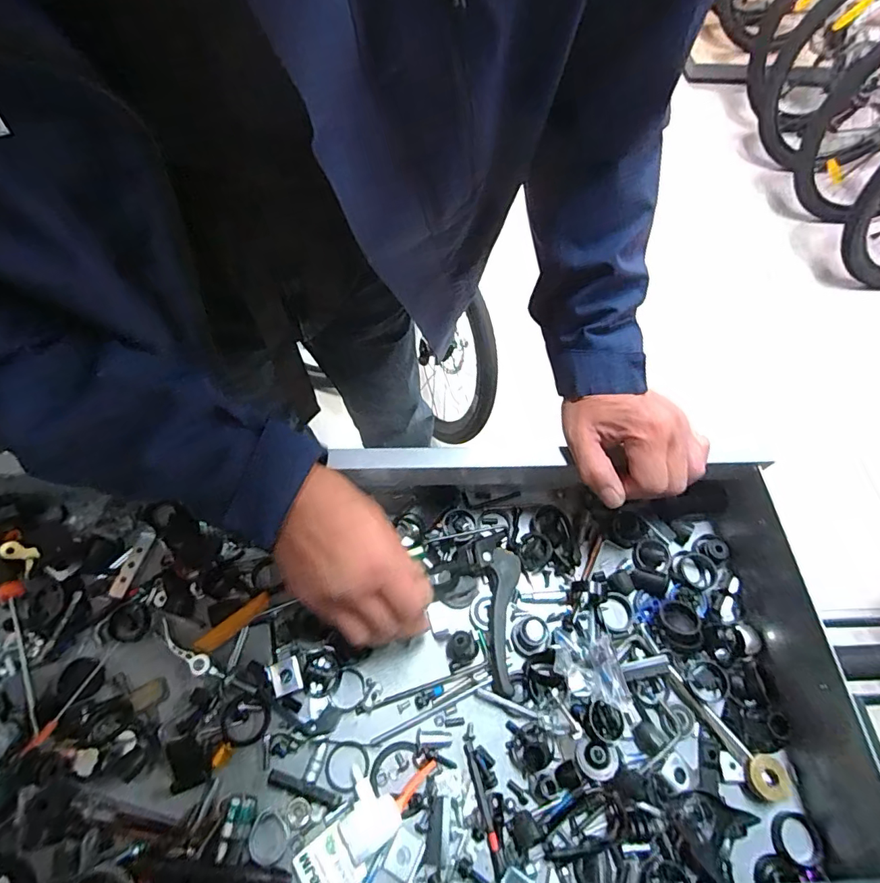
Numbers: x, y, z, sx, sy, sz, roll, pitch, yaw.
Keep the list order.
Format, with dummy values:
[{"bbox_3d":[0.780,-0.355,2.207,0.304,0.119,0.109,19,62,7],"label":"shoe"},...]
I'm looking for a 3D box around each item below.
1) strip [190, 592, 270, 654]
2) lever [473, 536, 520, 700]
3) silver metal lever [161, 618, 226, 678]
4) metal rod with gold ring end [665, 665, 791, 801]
[{"bbox_3d":[-0.179,0.158,0.427,0.068,0.004,0.015,-36,97,-24],"label":"strip"},{"bbox_3d":[0.056,0.146,0.430,0.042,0.033,0.131,-8,62,-6],"label":"lever"},{"bbox_3d":[-0.213,0.178,0.414,0.075,0.008,0.015,30,61,14],"label":"silver metal lever"},{"bbox_3d":[0.232,0.228,0.397,0.031,0.019,0.104,-25,63,-18],"label":"metal rod with gold ring end"}]

